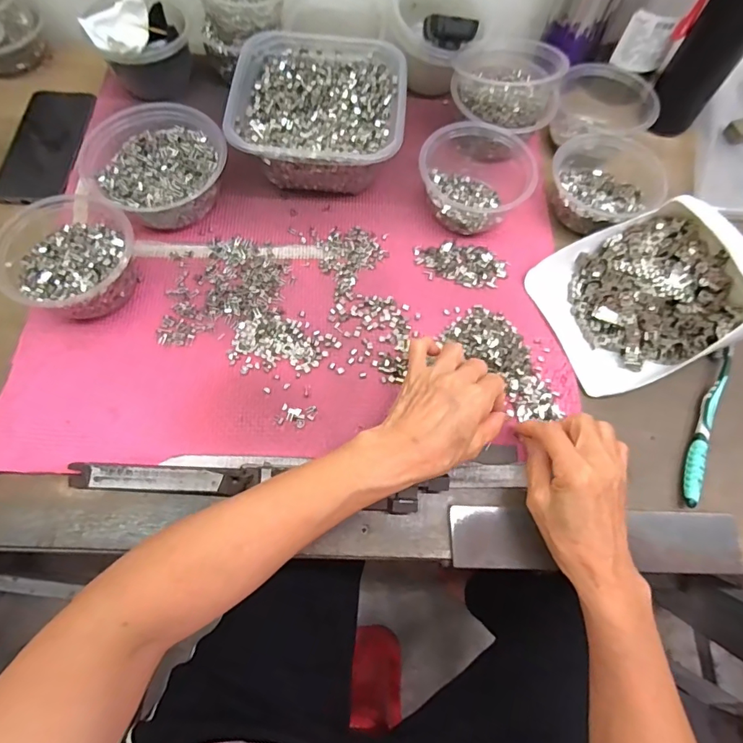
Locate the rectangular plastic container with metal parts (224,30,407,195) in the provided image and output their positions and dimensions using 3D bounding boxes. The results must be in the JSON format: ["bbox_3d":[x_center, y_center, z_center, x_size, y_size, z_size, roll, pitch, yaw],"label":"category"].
[{"bbox_3d":[-0.055,-0.277,0.505,0.174,0.074,0.175,2,68,-2],"label":"rectangular plastic container with metal parts"}]

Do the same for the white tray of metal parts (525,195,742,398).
[{"bbox_3d":[0.265,-0.080,0.437,0.171,0.075,0.157,-19,70,-10],"label":"white tray of metal parts"}]

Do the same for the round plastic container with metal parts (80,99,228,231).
[{"bbox_3d":[-0.215,-0.208,0.477,0.130,0.053,0.135,1,67,-3],"label":"round plastic container with metal parts"}]

